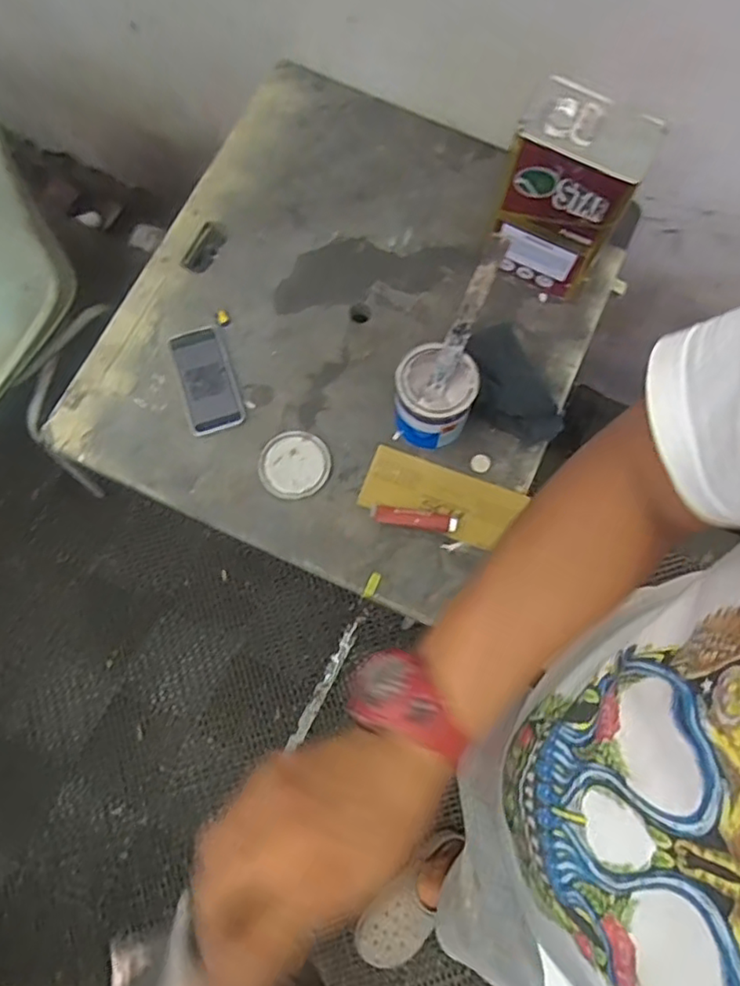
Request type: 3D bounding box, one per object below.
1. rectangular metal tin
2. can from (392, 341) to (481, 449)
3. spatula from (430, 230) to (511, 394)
[{"bbox_3d":[0.268,-0.407,0.864,0.158,0.253,0.103,26,76,7],"label":"rectangular metal tin"},{"bbox_3d":[0.087,-0.127,0.853,0.103,0.118,0.098,0,74,0],"label":"can"},{"bbox_3d":[0.119,-0.216,0.763,0.026,0.217,0.012,30,47,8],"label":"spatula"}]

